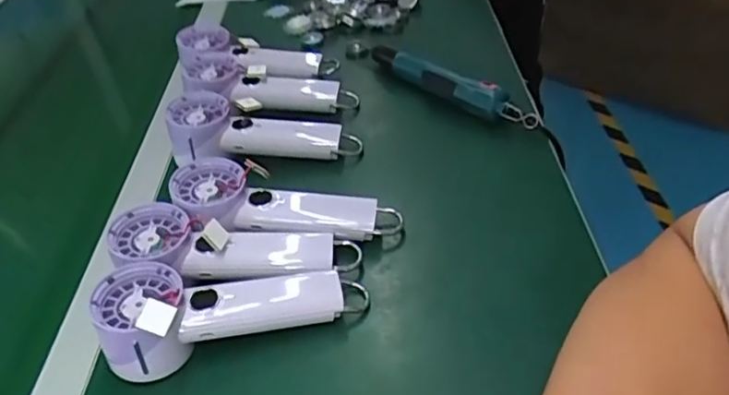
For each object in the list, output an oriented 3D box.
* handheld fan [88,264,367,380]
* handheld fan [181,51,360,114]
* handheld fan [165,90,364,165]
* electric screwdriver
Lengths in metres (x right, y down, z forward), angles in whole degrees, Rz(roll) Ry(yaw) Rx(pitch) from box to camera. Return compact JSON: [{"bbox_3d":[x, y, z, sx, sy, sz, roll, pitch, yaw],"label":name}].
[{"bbox_3d":[-0.098,0.071,0.433,0.192,0.054,0.066,-17,42,-11],"label":"handheld fan"},{"bbox_3d":[-0.107,-0.124,0.663,0.192,0.039,0.057,11,41,-5],"label":"handheld fan"},{"bbox_3d":[-0.103,-0.060,0.606,0.200,0.051,0.064,7,41,-4],"label":"handheld fan"},{"bbox_3d":[0.083,-0.129,0.647,0.030,0.045,0.241,-33,47,-26],"label":"electric screwdriver"}]

